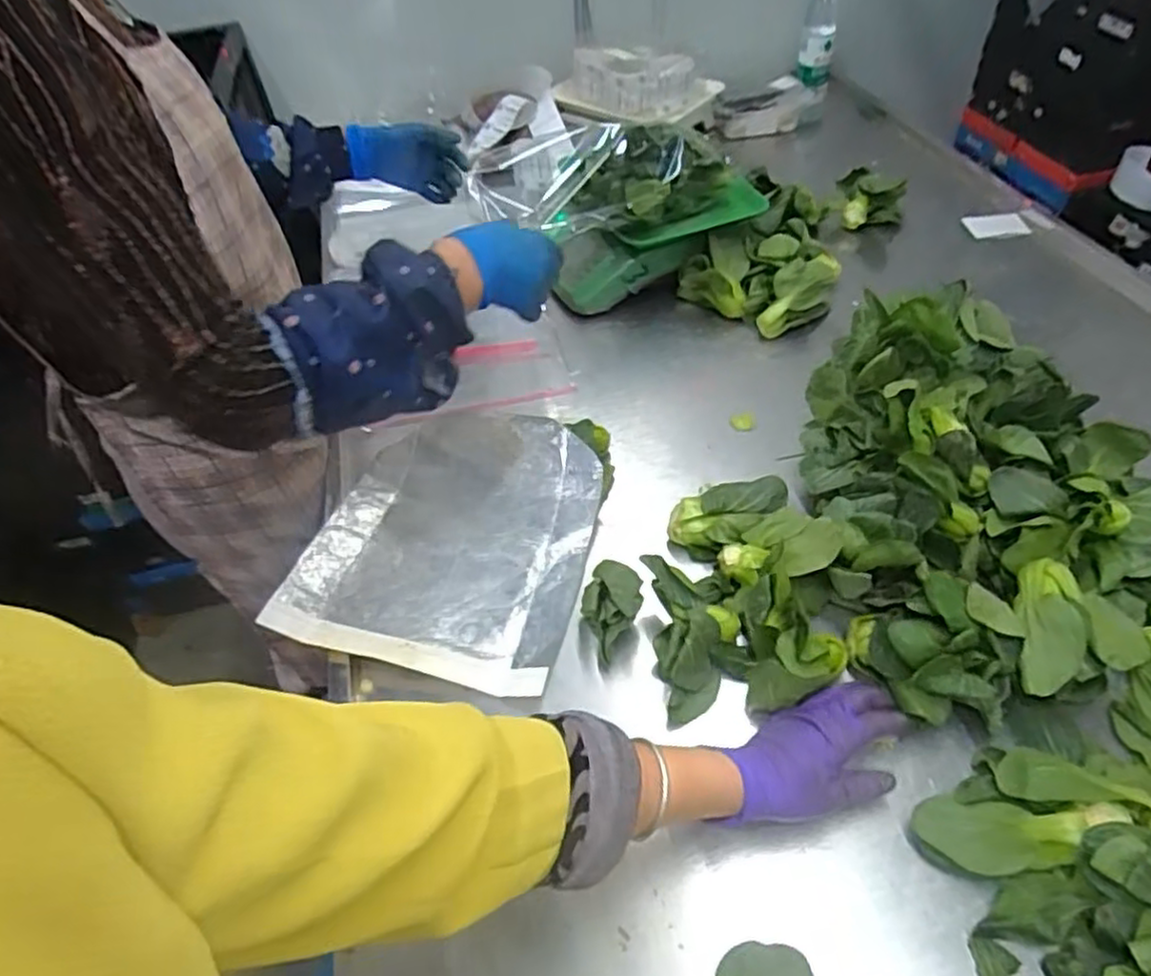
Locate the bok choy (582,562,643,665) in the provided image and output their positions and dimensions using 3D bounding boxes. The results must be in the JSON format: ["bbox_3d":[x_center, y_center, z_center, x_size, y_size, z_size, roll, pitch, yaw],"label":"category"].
[{"bbox_3d":[0.034,0.112,0.655,0.052,0.052,0.076,-1,48,3],"label":"bok choy"}]

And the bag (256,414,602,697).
[{"bbox_3d":[-0.124,0.042,0.725,0.263,0.047,0.291,8,49,11],"label":"bag"}]

